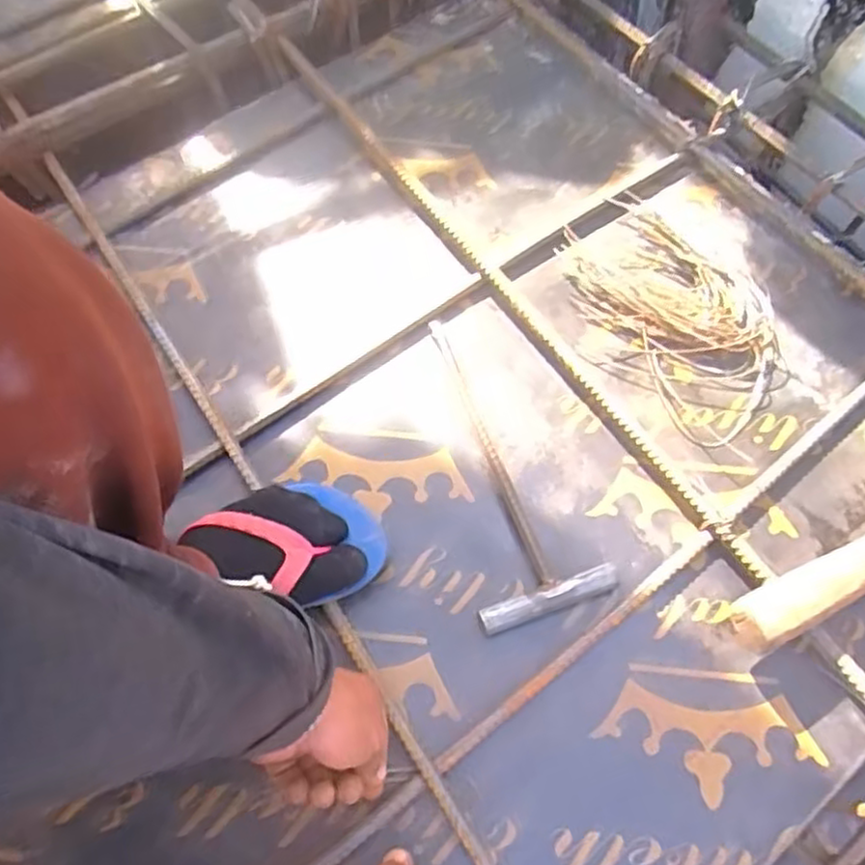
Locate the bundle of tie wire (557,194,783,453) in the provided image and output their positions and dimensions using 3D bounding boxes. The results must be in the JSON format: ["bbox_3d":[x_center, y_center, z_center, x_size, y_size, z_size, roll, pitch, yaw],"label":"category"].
[{"bbox_3d":[0.236,-0.123,0.709,0.147,0.025,0.264,-30,71,-12],"label":"bundle of tie wire"}]

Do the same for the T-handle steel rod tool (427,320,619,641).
[{"bbox_3d":[0.054,0.023,0.643,0.114,0.024,0.285,-17,68,-7],"label":"T-handle steel rod tool"}]

